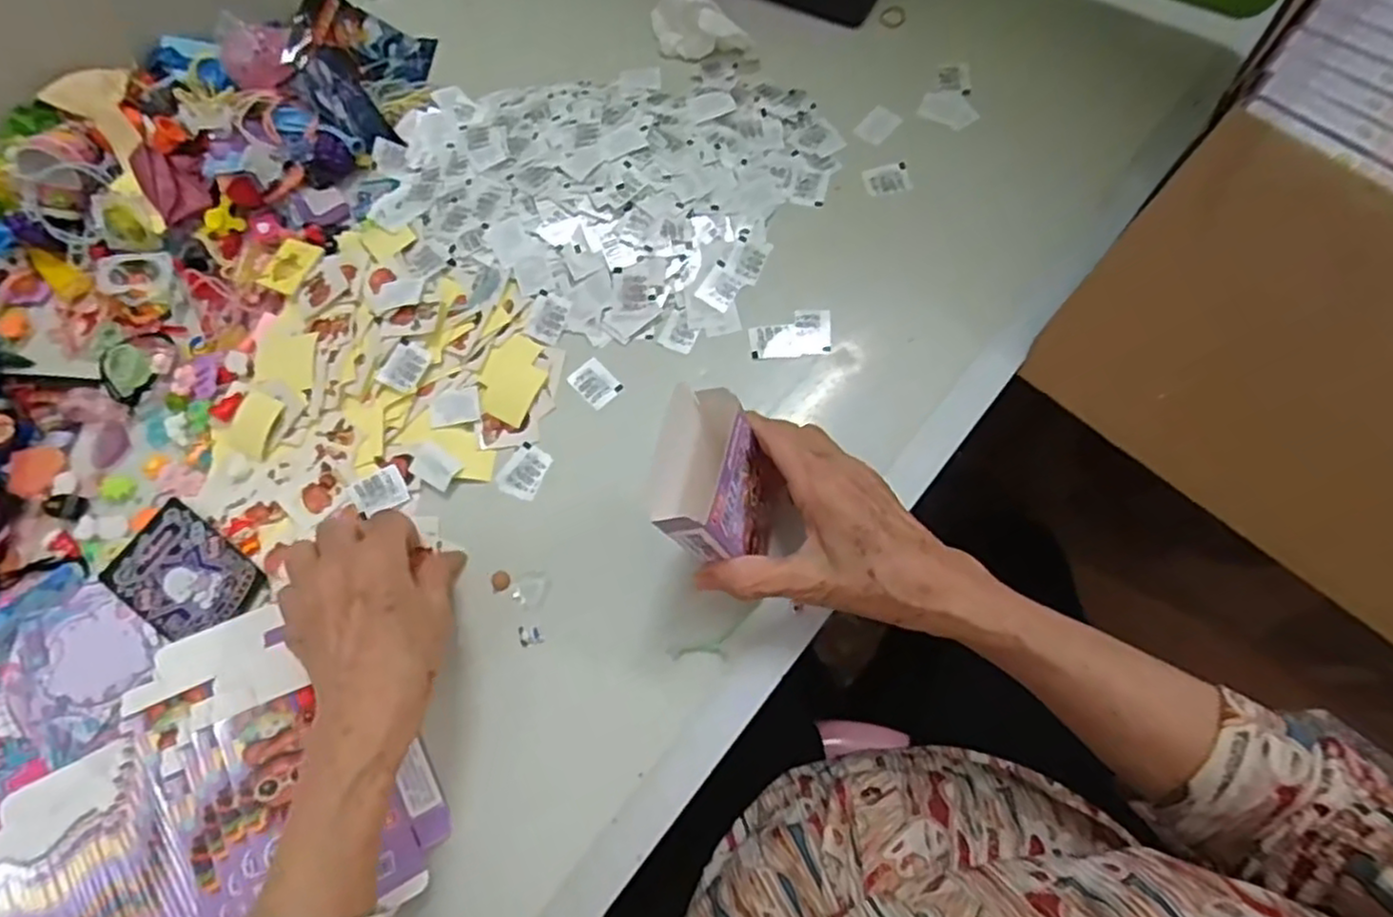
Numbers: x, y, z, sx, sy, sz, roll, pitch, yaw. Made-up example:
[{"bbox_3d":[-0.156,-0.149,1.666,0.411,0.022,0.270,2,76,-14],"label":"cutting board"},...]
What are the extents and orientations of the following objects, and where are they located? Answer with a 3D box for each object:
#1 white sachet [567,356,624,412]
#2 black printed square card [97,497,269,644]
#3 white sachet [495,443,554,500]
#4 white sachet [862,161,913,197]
[{"bbox_3d":[-0.065,-0.049,0.454,0.024,0.004,0.032,-40,74,-11],"label":"white sachet"},{"bbox_3d":[-0.302,0.069,0.415,0.085,0.005,0.062,36,76,14],"label":"black printed square card"},{"bbox_3d":[-0.107,0.007,0.437,0.026,0.004,0.032,28,74,11],"label":"white sachet"},{"bbox_3d":[0.135,-0.199,0.496,0.032,0.004,0.027,-10,71,-1],"label":"white sachet"}]

